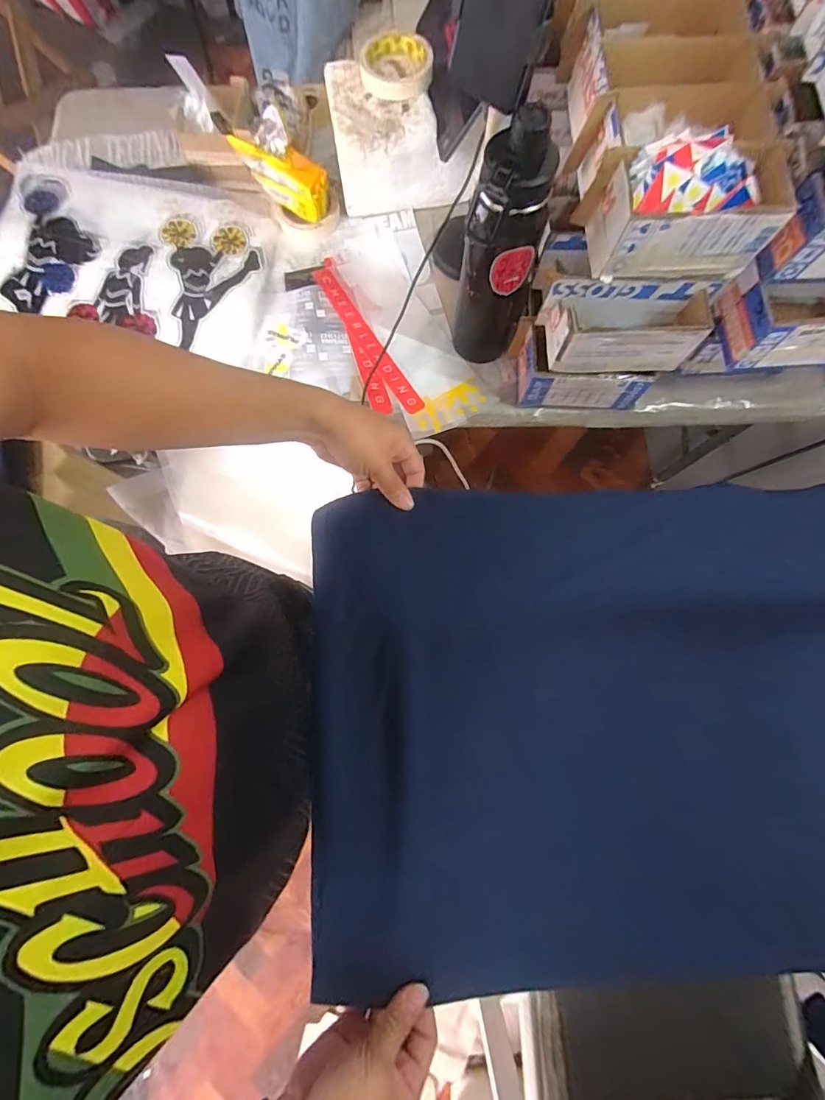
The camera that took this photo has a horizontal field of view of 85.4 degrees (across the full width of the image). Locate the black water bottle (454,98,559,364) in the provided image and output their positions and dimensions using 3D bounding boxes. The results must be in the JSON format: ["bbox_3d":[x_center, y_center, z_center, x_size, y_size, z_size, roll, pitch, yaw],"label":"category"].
[{"bbox_3d":[0.097,-0.310,0.502,0.079,0.272,0.075,0,78,-1],"label":"black water bottle"}]

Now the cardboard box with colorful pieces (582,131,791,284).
[{"bbox_3d":[0.270,-0.330,0.439,0.166,0.082,0.081,-1,78,-1],"label":"cardboard box with colorful pieces"}]

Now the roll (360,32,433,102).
[{"bbox_3d":[-0.021,-0.630,0.581,0.092,0.023,0.095,0,78,-1],"label":"roll"}]

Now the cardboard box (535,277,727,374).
[{"bbox_3d":[0.240,-0.252,0.505,0.175,0.074,0.065,-1,78,-1],"label":"cardboard box"}]

